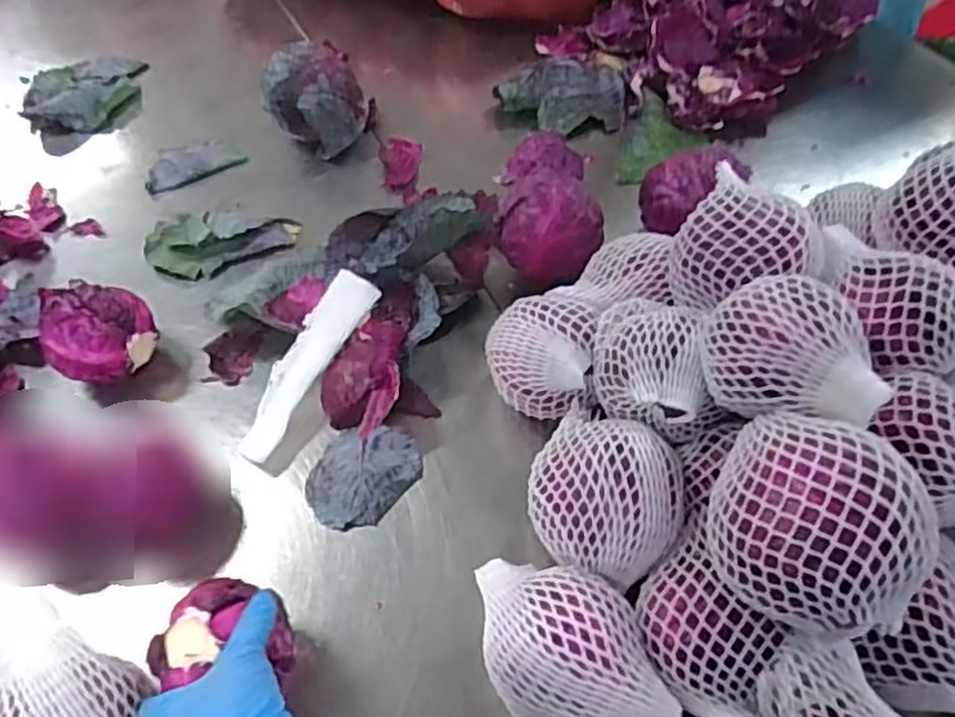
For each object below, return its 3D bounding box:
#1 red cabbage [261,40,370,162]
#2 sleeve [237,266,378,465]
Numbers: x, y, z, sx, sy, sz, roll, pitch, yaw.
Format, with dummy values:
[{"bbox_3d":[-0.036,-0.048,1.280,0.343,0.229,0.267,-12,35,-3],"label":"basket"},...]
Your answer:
[{"bbox_3d":[-0.219,-0.353,0.990,0.137,0.119,0.123,-16,53,-7],"label":"red cabbage"},{"bbox_3d":[-0.178,0.005,0.750,0.052,0.019,0.217,23,74,21],"label":"sleeve"}]

